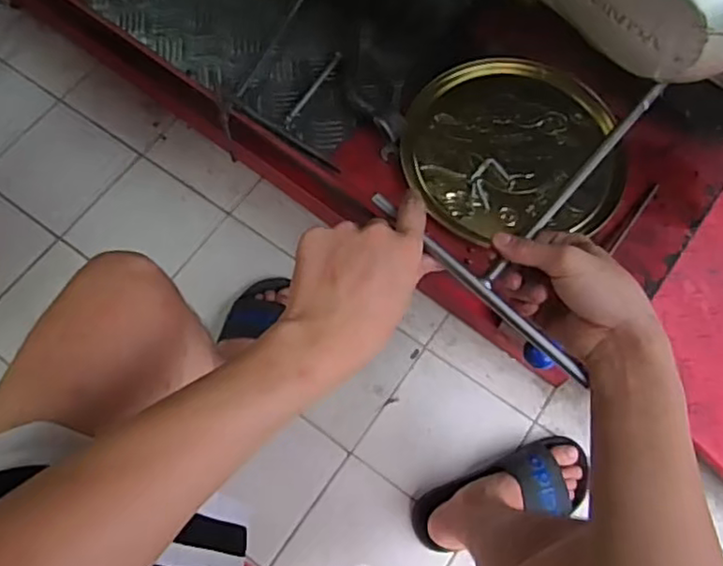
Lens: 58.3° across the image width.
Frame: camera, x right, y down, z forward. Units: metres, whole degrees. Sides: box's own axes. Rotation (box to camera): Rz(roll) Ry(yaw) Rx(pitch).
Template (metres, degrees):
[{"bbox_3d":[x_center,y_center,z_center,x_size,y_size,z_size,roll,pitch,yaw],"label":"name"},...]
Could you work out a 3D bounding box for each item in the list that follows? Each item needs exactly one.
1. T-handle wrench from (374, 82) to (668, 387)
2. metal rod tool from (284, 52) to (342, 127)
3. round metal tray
[{"bbox_3d":[0.165,-0.090,0.516,0.187,0.032,0.290,36,63,13],"label":"T-handle wrench"},{"bbox_3d":[-0.059,-0.234,0.783,0.009,0.010,0.125,28,71,10],"label":"metal rod tool"},{"bbox_3d":[0.174,-0.164,0.762,0.246,0.016,0.228,0,68,-1],"label":"round metal tray"}]

